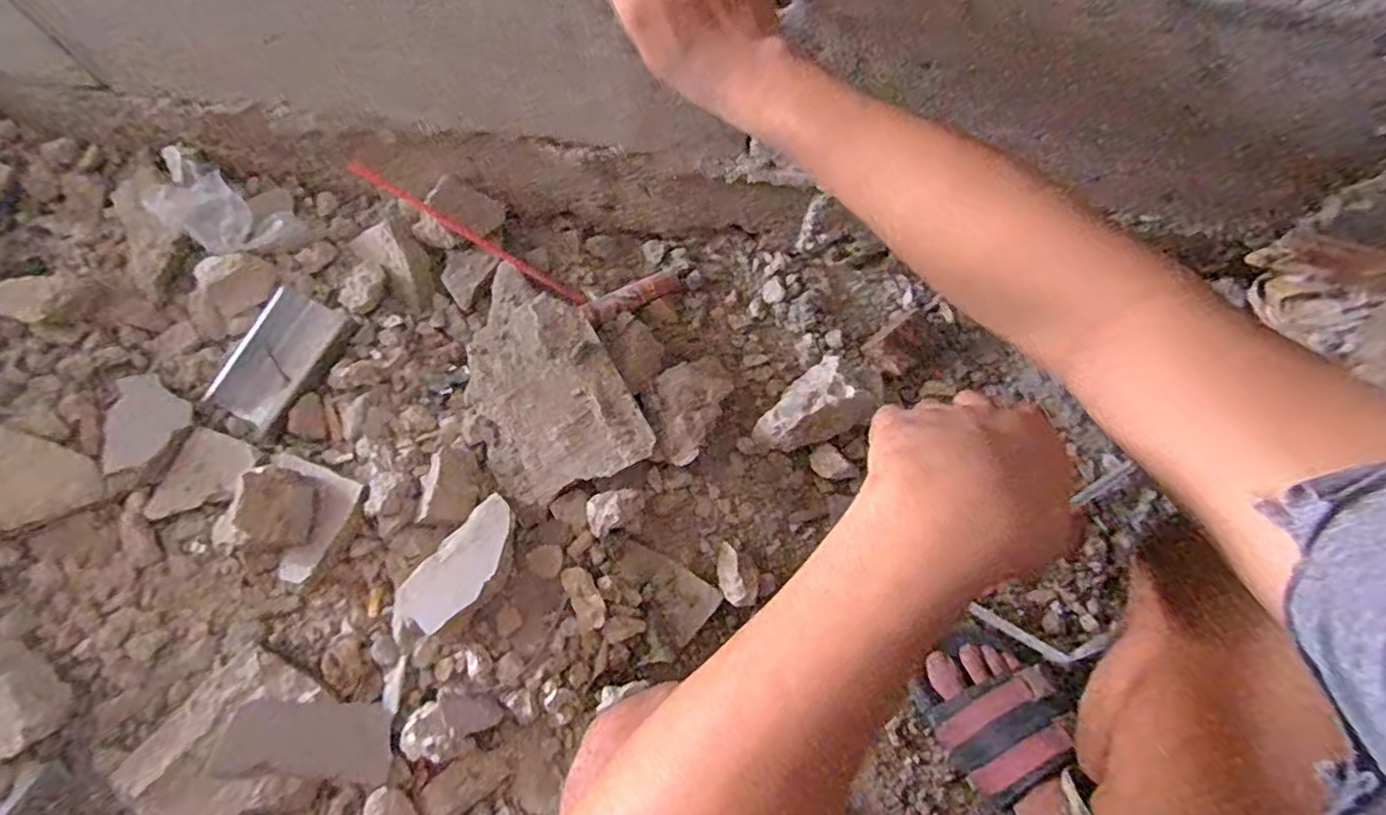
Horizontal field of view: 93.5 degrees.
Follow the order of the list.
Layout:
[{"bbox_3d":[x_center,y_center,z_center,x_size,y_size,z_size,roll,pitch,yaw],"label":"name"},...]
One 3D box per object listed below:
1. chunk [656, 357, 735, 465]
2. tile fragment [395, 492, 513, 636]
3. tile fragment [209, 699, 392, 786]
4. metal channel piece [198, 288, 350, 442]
[{"bbox_3d":[-0.006,-0.002,0.662,0.068,0.046,0.123,25,73,9],"label":"chunk"},{"bbox_3d":[-0.202,0.143,0.581,0.059,0.018,0.123,43,75,7],"label":"tile fragment"},{"bbox_3d":[-0.332,0.286,0.562,0.134,0.019,0.060,4,70,2],"label":"tile fragment"},{"bbox_3d":[-0.428,-0.051,0.676,0.082,0.018,0.143,29,73,-11],"label":"metal channel piece"}]

